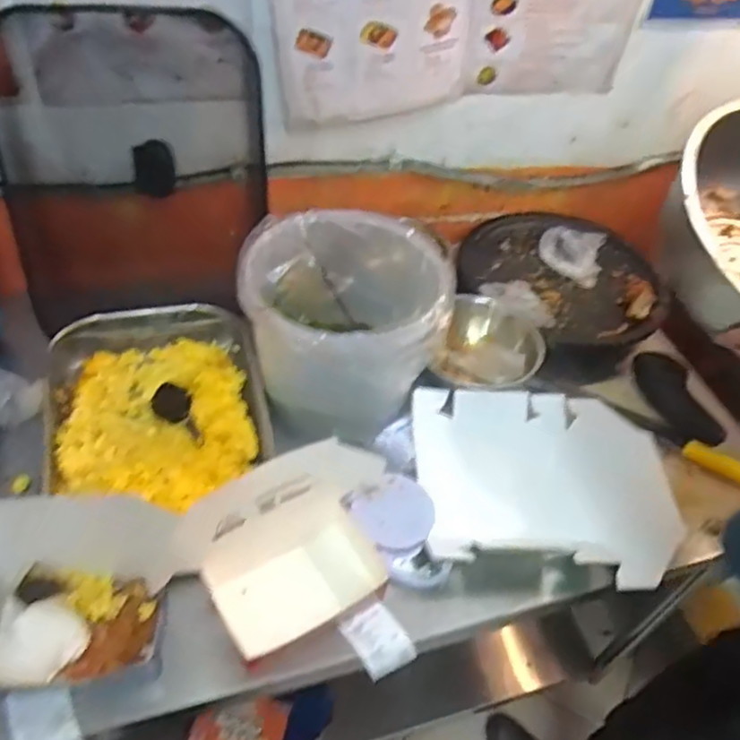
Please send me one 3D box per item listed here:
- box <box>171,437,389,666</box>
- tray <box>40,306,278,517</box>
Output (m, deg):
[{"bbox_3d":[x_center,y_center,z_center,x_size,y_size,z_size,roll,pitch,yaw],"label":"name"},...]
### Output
[{"bbox_3d":[-0.076,0.203,0.750,0.256,0.168,0.137,-19,53,-23],"label":"box"},{"bbox_3d":[-0.290,0.047,0.917,0.276,0.065,0.323,-9,49,-15],"label":"tray"}]

